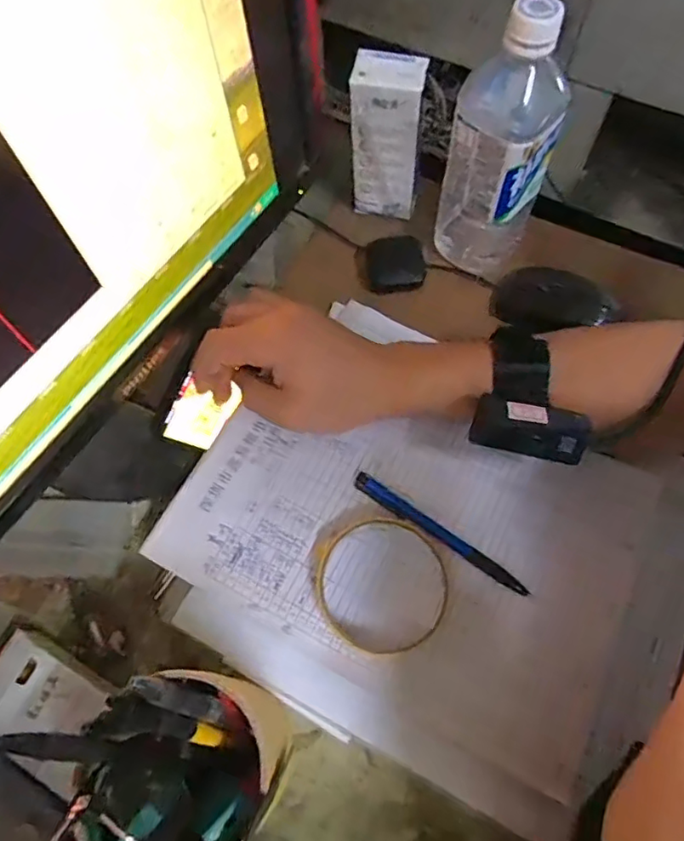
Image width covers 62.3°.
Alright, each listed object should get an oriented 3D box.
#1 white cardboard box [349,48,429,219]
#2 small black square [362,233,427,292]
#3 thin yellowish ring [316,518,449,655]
[{"bbox_3d":[0.037,-0.231,0.471,0.054,0.128,0.034,13,65,7],"label":"white cardboard box"},{"bbox_3d":[0.045,-0.136,0.488,0.053,0.017,0.046,0,64,1],"label":"small black square"},{"bbox_3d":[0.026,0.104,0.363,0.084,0.013,0.083,0,64,1],"label":"thin yellowish ring"}]

